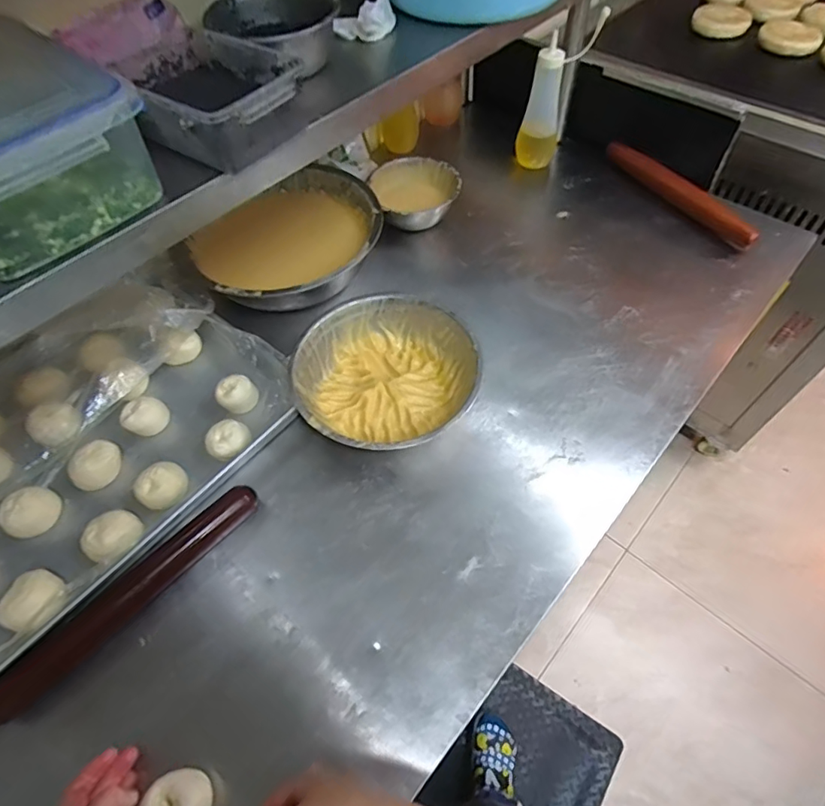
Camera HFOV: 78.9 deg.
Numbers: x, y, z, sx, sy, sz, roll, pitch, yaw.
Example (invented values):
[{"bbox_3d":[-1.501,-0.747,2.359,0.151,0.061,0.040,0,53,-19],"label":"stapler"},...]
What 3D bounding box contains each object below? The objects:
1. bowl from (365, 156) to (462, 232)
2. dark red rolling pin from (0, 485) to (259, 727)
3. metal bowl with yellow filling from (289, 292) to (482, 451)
[{"bbox_3d":[0.008,-0.374,0.921,0.150,0.081,0.144,-1,56,2],"label":"bowl"},{"bbox_3d":[-0.316,0.211,0.568,0.040,0.030,0.322,37,65,24],"label":"dark red rolling pin"},{"bbox_3d":[-0.039,-0.034,0.691,0.234,0.079,0.239,-1,56,2],"label":"metal bowl with yellow filling"}]

